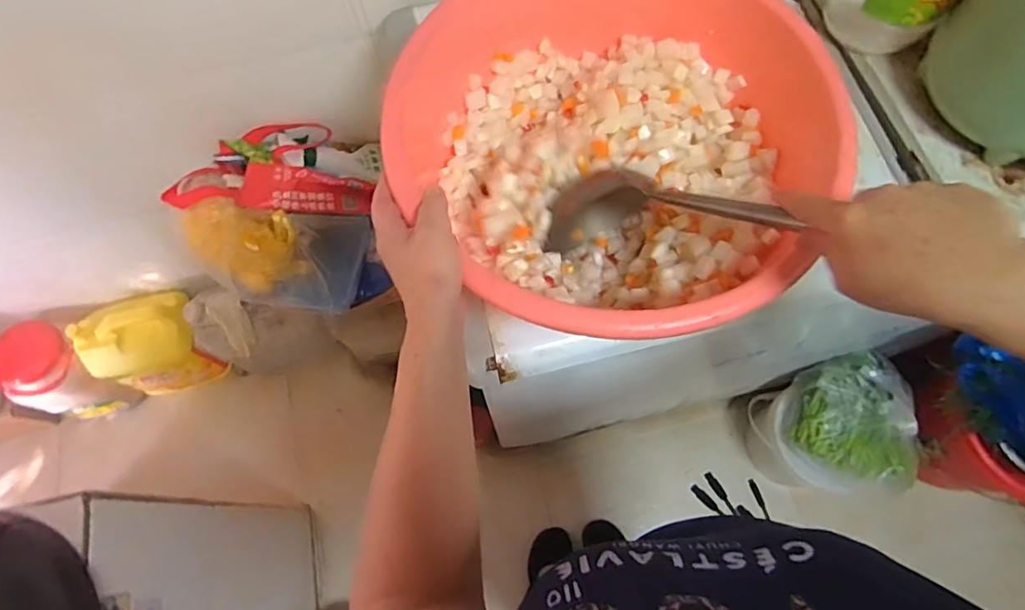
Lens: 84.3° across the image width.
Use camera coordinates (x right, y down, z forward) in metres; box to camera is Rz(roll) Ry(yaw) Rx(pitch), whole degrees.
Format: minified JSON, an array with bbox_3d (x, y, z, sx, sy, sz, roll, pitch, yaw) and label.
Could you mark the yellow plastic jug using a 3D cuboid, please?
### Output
[{"bbox_3d":[-0.874,0.113,1.416,0.251,0.300,0.155,-17,71,-5],"label":"yellow plastic jug"}]

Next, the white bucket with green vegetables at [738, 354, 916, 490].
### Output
[{"bbox_3d":[0.747,0.288,1.334,0.283,0.302,0.283,0,70,1],"label":"white bucket with green vegetables"}]

